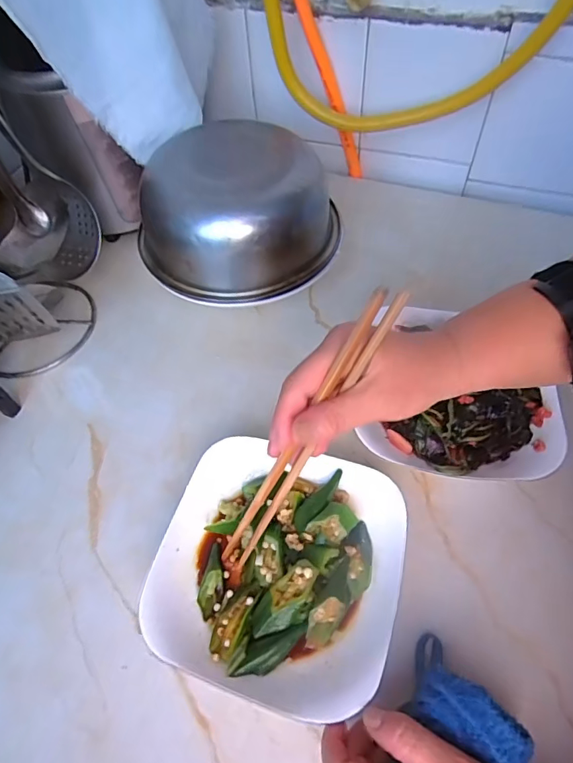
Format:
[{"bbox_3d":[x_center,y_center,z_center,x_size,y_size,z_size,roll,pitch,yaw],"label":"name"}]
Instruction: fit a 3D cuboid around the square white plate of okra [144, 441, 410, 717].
[{"bbox_3d":[-0.006,0.137,0.355,0.178,0.028,0.177,14,59,12],"label":"square white plate of okra"}]

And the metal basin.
[{"bbox_3d":[-0.049,-0.174,0.467,0.177,0.095,0.177,-2,54,3],"label":"metal basin"}]

